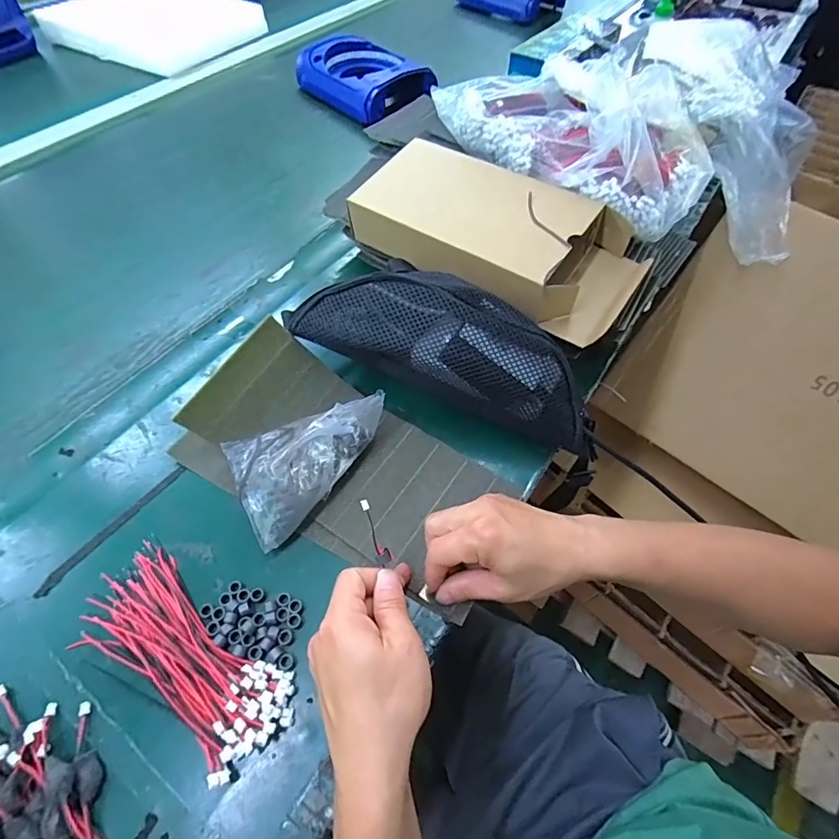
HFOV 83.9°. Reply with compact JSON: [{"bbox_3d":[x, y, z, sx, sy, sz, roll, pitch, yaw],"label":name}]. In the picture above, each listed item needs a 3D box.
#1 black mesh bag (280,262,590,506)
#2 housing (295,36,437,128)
[{"bbox_3d":[0.038,-0.056,0.425,0.306,0.115,0.041,29,24,2],"label":"black mesh bag"},{"bbox_3d":[-0.098,-0.612,0.834,0.167,0.064,0.219,-37,65,-23],"label":"housing"}]

